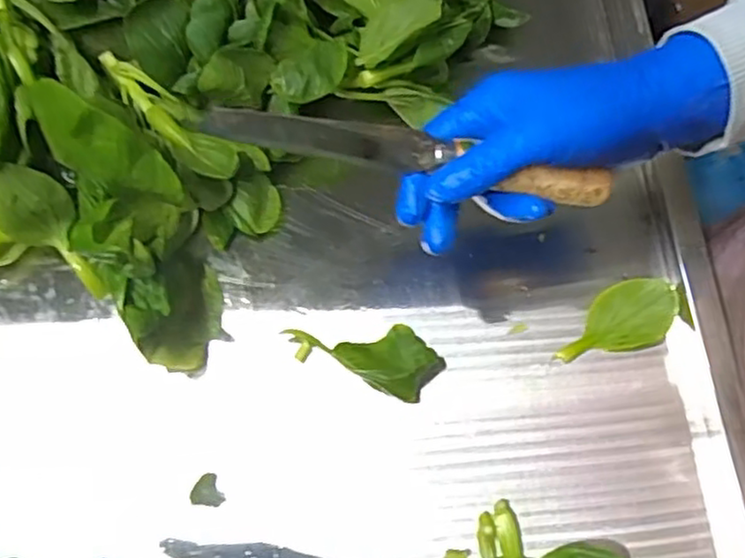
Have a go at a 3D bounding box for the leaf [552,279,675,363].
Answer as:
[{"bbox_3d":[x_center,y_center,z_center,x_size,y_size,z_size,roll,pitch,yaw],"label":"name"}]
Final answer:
[{"bbox_3d":[0.154,0.024,0.437,0.078,0.015,0.043,-10,74,-4],"label":"leaf"}]

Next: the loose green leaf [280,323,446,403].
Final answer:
[{"bbox_3d":[-0.004,0.043,0.419,0.092,0.023,0.041,21,74,5],"label":"loose green leaf"}]

